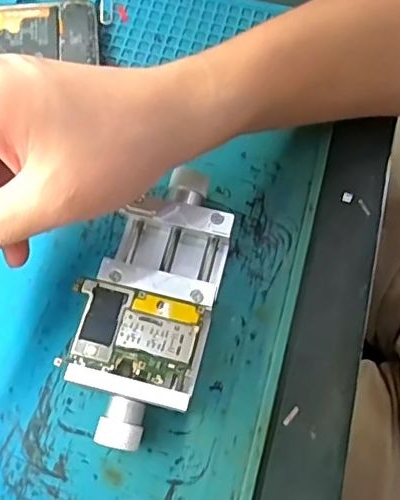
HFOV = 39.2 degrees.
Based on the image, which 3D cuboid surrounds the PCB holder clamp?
[{"bbox_3d":[-0.023,0.026,0.279,0.058,0.032,0.133,15,72,4],"label":"PCB holder clamp"}]

